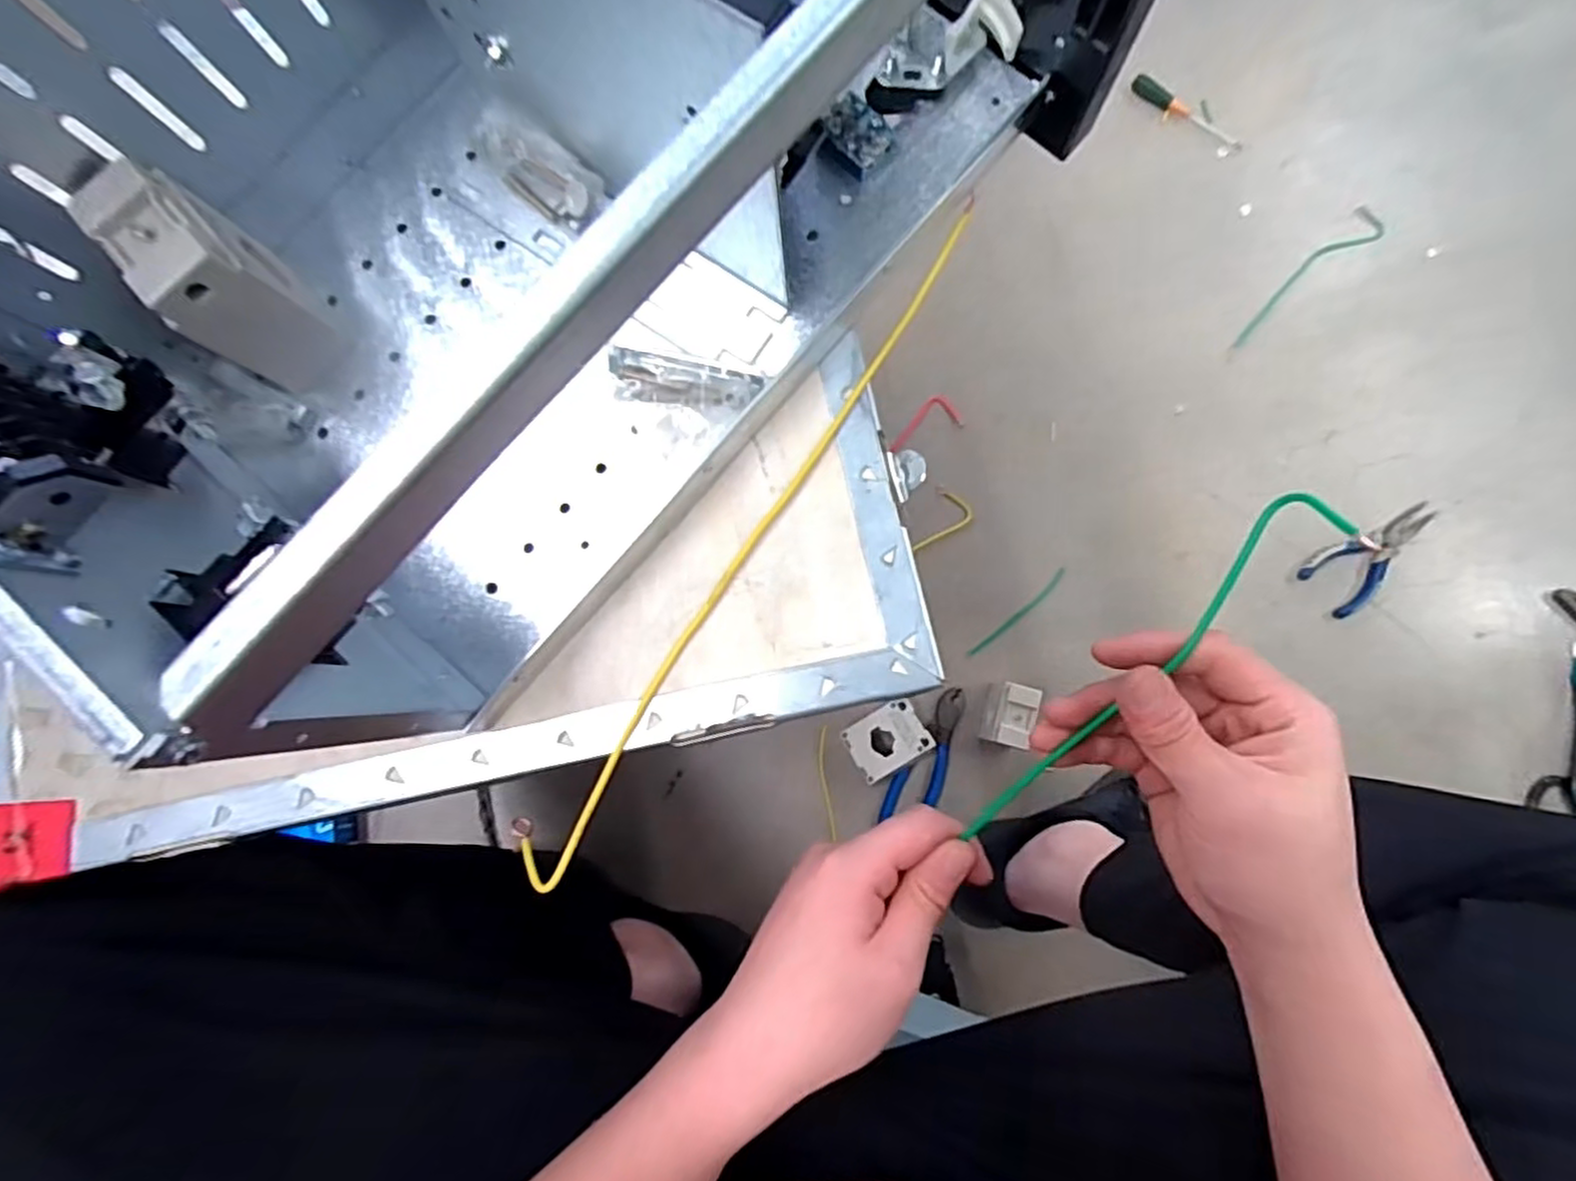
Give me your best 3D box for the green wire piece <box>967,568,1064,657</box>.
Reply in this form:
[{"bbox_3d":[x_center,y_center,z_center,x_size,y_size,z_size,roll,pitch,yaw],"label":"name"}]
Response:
[{"bbox_3d":[0.253,0.027,0.801,0.141,0.005,0.013,-42,81,-3],"label":"green wire piece"}]

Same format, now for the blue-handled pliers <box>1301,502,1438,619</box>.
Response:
[{"bbox_3d":[0.632,-0.041,0.779,0.157,0.012,0.073,-35,80,-2],"label":"blue-handled pliers"}]

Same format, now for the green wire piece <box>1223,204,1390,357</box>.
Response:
[{"bbox_3d":[0.585,-0.344,0.826,0.242,0.004,0.040,-44,81,-3],"label":"green wire piece"}]

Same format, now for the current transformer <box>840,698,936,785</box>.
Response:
[{"bbox_3d":[0.104,0.155,0.761,0.083,0.038,0.062,-32,80,-1],"label":"current transformer"}]

